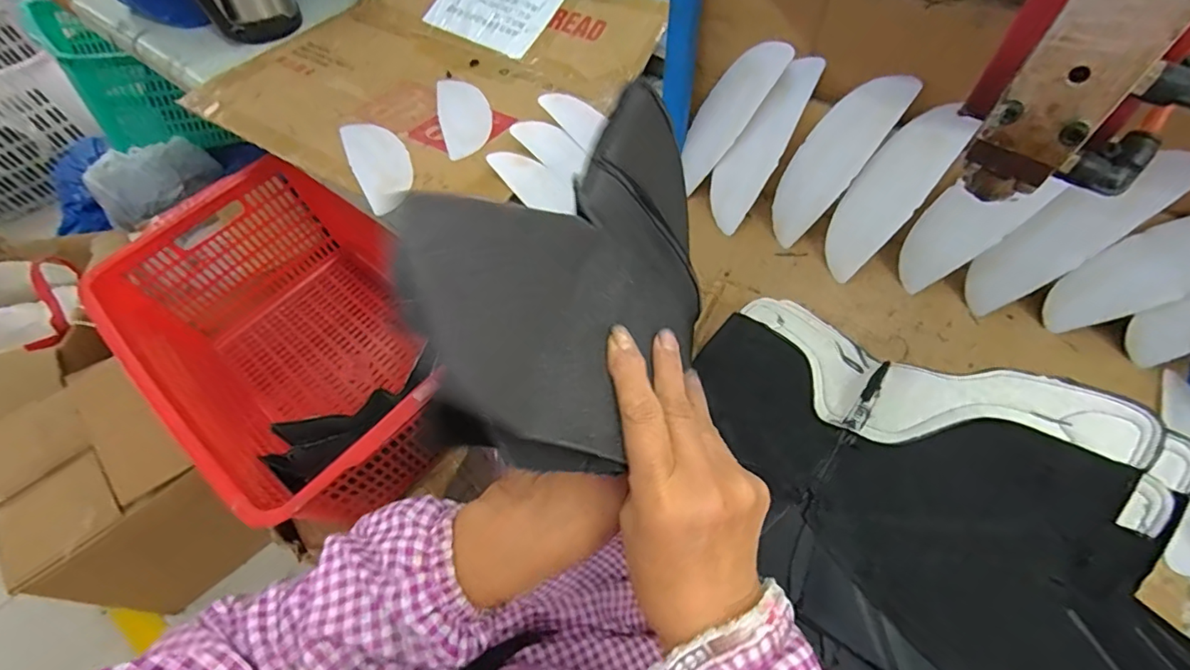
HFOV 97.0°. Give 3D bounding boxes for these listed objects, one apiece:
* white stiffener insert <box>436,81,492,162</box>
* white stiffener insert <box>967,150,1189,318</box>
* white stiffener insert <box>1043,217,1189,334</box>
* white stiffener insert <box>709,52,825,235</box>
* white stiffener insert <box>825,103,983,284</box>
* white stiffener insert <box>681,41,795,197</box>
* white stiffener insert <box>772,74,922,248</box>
[{"bbox_3d":[-0.169,-0.285,0.680,0.064,0.005,0.176,-16,57,-8],"label":"white stiffener insert"},{"bbox_3d":[0.425,-0.090,0.480,0.008,0.190,0.061,-28,69,-38],"label":"white stiffener insert"},{"bbox_3d":[0.506,-0.063,0.465,0.005,0.190,0.066,-31,85,-40],"label":"white stiffener insert"},{"bbox_3d":[0.182,-0.210,0.587,0.056,0.190,0.021,42,32,26],"label":"white stiffener insert"},{"bbox_3d":[0.297,-0.144,0.541,0.005,0.181,0.066,-3,46,-41],"label":"white stiffener insert"},{"bbox_3d":[0.146,-0.253,0.598,0.012,0.177,0.064,-12,60,-38],"label":"white stiffener insert"},{"bbox_3d":[0.249,-0.187,0.561,0.008,0.189,0.066,-13,54,-45],"label":"white stiffener insert"}]

